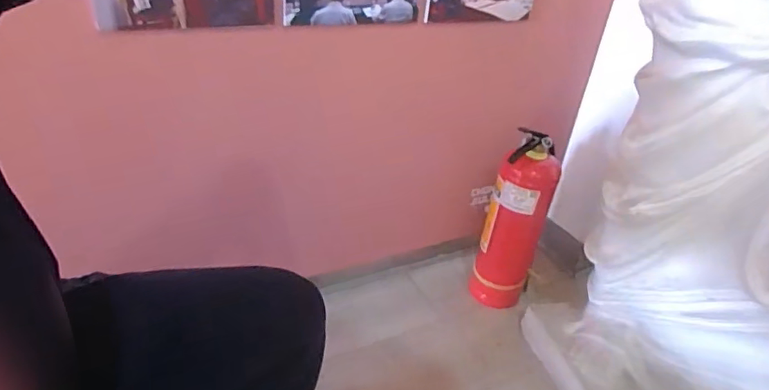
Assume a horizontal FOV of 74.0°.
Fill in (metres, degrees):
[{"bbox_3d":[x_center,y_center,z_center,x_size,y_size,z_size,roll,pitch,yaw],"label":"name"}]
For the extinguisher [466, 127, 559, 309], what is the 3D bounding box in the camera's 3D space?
[{"bbox_3d":[0.303,0.072,1.201,0.124,0.451,0.103,17,33,16],"label":"extinguisher"}]

